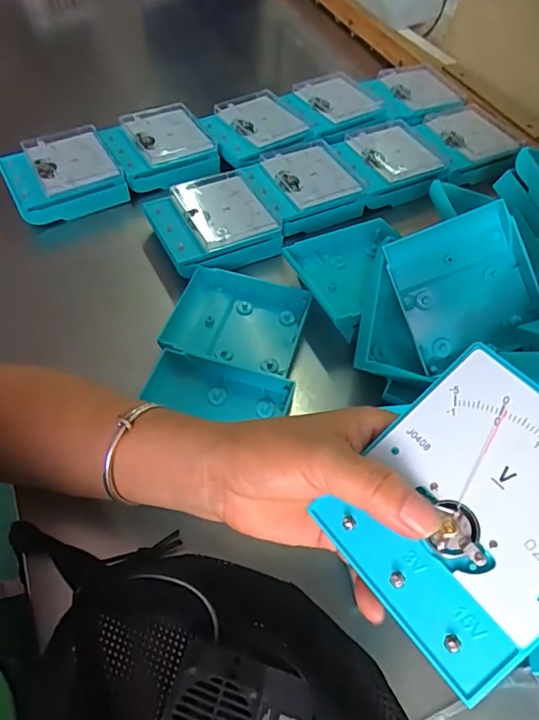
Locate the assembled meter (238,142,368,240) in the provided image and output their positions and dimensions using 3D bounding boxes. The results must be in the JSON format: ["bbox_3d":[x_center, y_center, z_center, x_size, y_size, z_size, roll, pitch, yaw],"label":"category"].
[{"bbox_3d":[0.037,-0.197,0.566,0.121,0.037,0.112,-25,59,-19],"label":"assembled meter"}]

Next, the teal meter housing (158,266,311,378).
[{"bbox_3d":[-0.029,-0.033,0.454,0.113,0.027,0.102,14,55,8],"label":"teal meter housing"}]

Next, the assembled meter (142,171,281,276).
[{"bbox_3d":[-0.060,-0.142,0.521,0.118,0.040,0.110,-21,57,-17],"label":"assembled meter"}]

